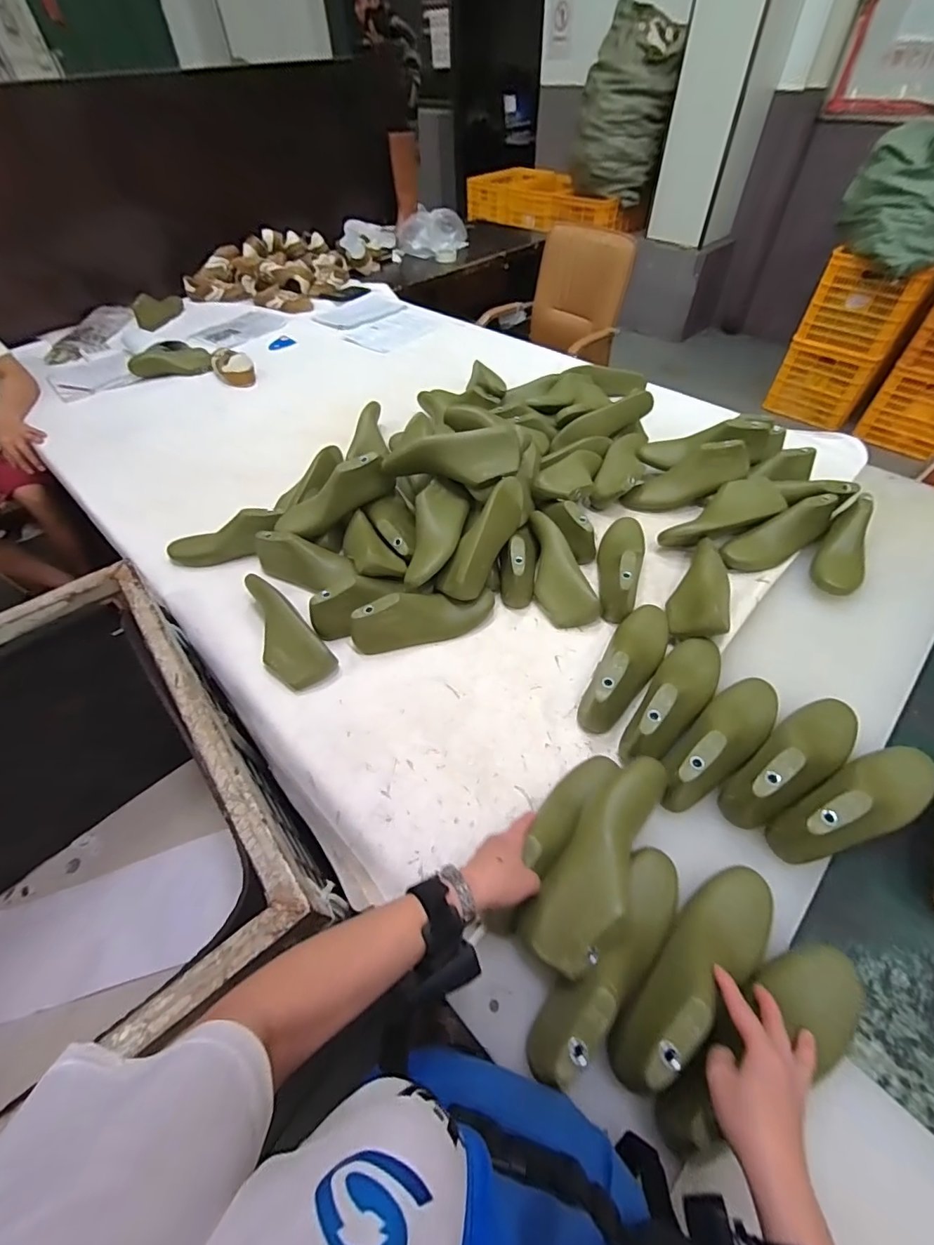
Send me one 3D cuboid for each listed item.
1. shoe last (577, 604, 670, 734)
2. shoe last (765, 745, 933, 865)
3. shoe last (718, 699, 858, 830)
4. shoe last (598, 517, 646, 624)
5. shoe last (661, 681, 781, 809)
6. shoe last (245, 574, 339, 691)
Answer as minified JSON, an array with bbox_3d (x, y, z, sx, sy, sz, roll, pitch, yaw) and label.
[{"bbox_3d":[0.245,0.054,0.699,0.079,0.088,0.252,24,57,20],"label":"shoe last"},{"bbox_3d":[0.472,0.213,0.559,0.233,0.094,0.081,-23,54,-15],"label":"shoe last"},{"bbox_3d":[0.421,0.163,0.586,0.243,0.080,0.078,-31,57,-20],"label":"shoe last"},{"bbox_3d":[0.278,-0.115,0.831,0.079,0.082,0.252,11,53,11],"label":"shoe last"},{"bbox_3d":[0.336,0.149,0.612,0.244,0.080,0.076,-36,59,-23],"label":"shoe last"},{"bbox_3d":[-0.307,0.003,0.764,0.090,0.058,0.229,-31,71,-20],"label":"shoe last"}]

